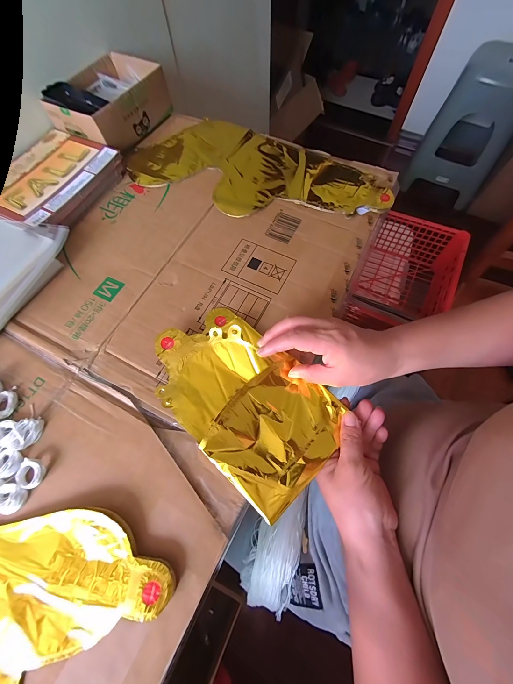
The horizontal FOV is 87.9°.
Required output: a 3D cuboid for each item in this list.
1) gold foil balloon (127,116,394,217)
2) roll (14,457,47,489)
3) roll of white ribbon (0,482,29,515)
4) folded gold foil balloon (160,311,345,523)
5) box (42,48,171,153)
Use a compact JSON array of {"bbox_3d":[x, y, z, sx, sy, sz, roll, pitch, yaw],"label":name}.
[{"bbox_3d":[-0.004,-0.290,0.448,0.429,0.011,0.202,26,71,13],"label":"gold foil balloon"},{"bbox_3d":[-0.240,0.138,0.282,0.026,0.011,0.026,-1,67,3],"label":"roll"},{"bbox_3d":[-0.250,0.158,0.269,0.033,0.008,0.027,18,69,10],"label":"roll of white ribbon"},{"bbox_3d":[-0.016,0.059,0.302,0.137,0.022,0.218,-43,71,-14],"label":"folded gold foil balloon"},{"bbox_3d":[-0.268,-0.437,0.491,0.144,0.067,0.184,27,71,13],"label":"box"}]

